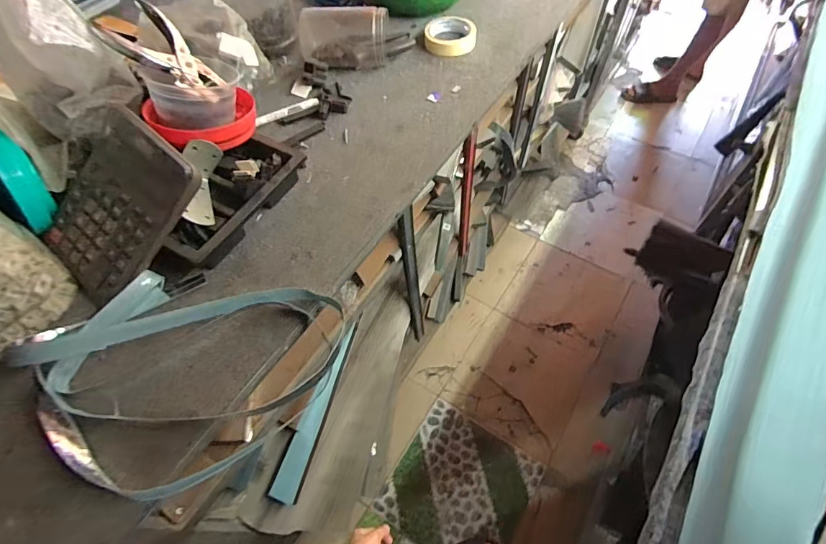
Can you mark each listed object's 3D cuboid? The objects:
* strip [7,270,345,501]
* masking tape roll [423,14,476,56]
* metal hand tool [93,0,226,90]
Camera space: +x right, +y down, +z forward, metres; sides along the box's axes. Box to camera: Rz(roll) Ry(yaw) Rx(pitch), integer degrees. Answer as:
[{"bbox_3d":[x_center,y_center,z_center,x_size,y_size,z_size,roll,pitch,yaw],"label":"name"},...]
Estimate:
[{"bbox_3d":[-0.235,0.083,0.449,0.299,0.044,0.240,-33,61,-16],"label":"strip"},{"bbox_3d":[0.069,-0.432,0.771,0.091,0.023,0.093,-2,57,3],"label":"masking tape roll"},{"bbox_3d":[-0.317,-0.290,0.561,0.140,0.024,0.088,31,60,-14],"label":"metal hand tool"}]

